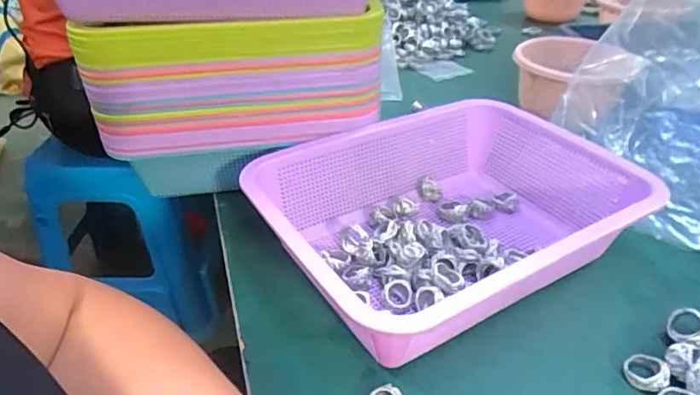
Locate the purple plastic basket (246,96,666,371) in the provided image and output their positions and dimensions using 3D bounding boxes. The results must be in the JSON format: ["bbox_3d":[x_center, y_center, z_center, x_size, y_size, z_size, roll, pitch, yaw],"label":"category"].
[{"bbox_3d":[0.084,0.018,0.437,0.296,0.086,0.219,-19,38,-26],"label":"purple plastic basket"}]

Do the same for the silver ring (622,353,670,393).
[{"bbox_3d":[0.203,0.119,0.351,0.029,0.008,0.026,3,46,44],"label":"silver ring"}]

